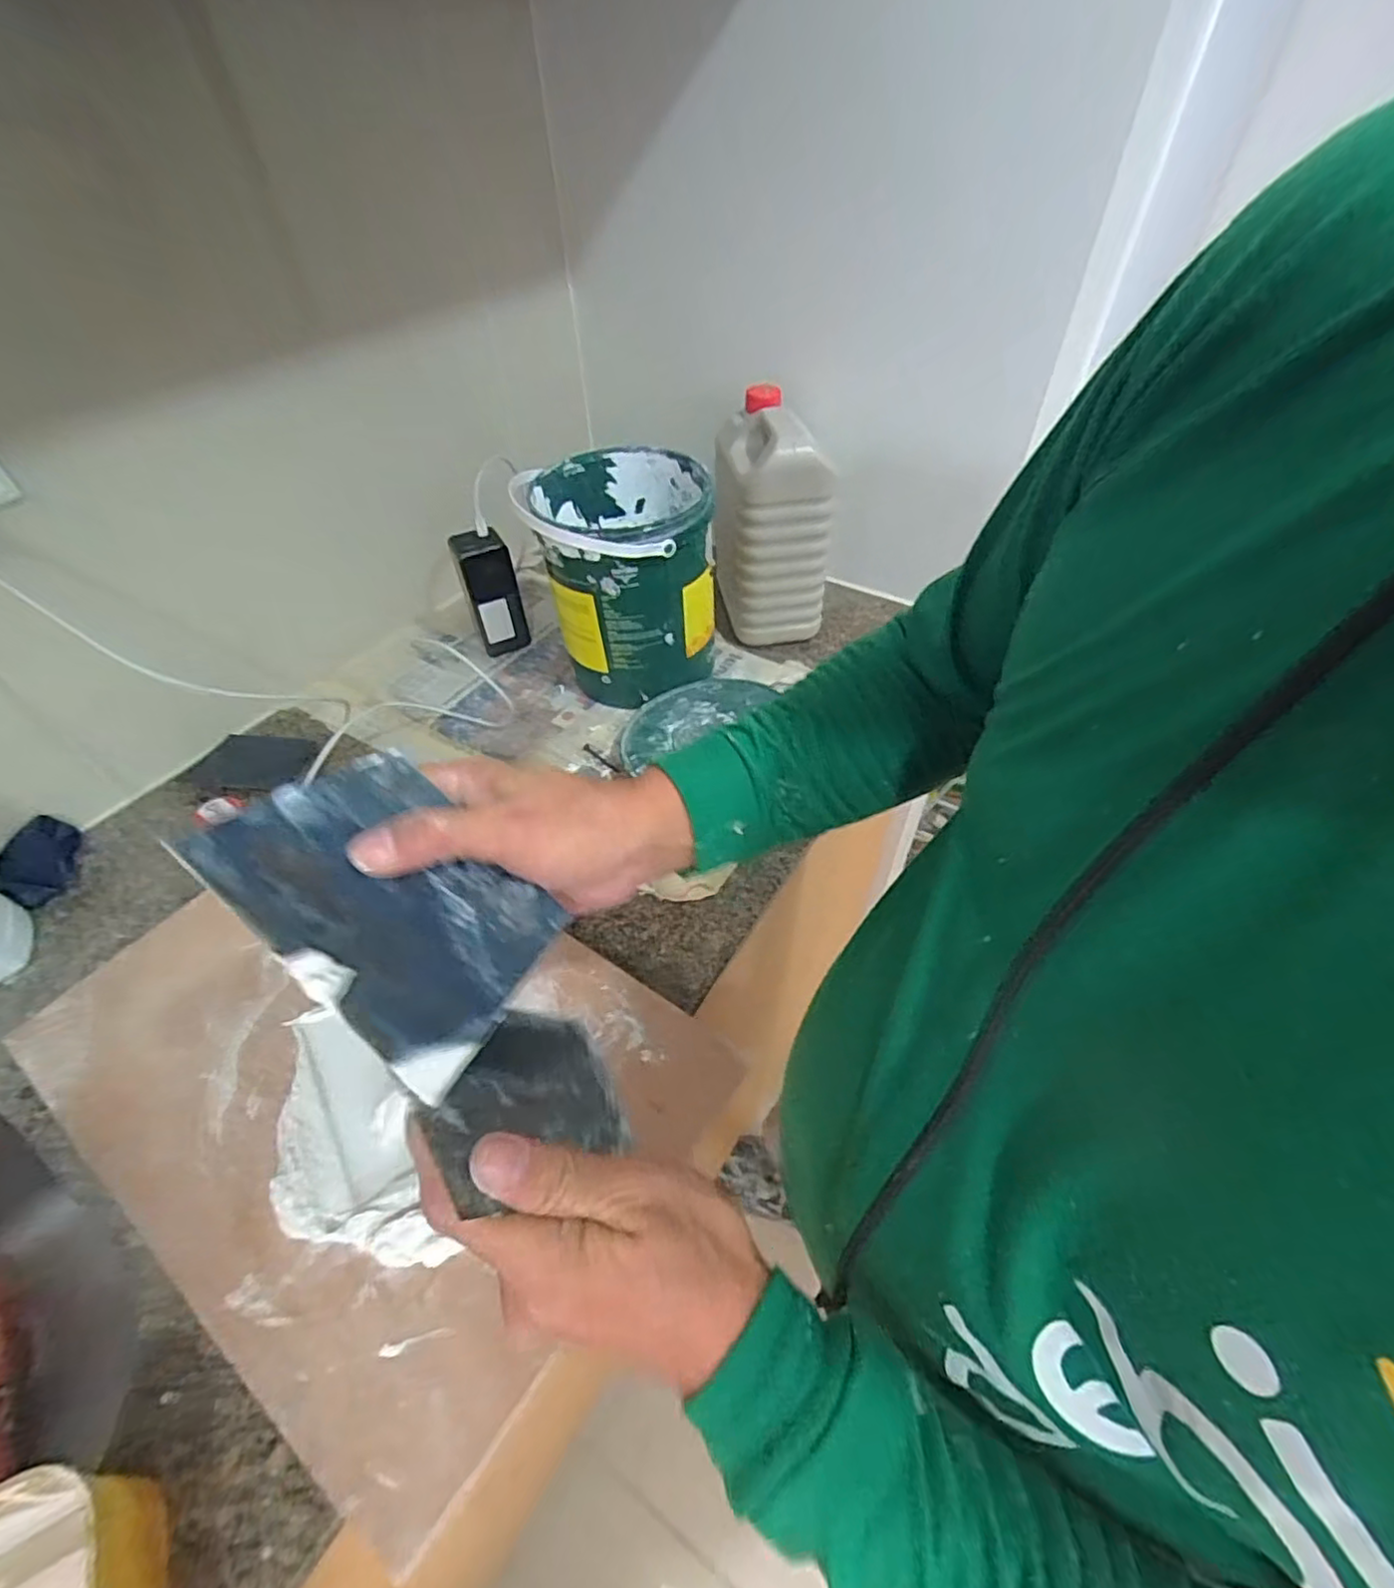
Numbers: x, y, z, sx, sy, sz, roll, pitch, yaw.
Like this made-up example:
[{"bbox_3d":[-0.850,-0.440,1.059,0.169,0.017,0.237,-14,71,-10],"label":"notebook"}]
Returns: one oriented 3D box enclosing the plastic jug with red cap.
[{"bbox_3d":[0.081,-0.315,0.781,0.106,0.226,0.156,-9,49,-7],"label":"plastic jug with red cap"}]

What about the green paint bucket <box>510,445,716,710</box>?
[{"bbox_3d":[-0.073,-0.213,0.687,0.164,0.210,0.175,-1,48,1],"label":"green paint bucket"}]

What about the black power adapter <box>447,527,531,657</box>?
[{"bbox_3d":[-0.231,-0.223,0.750,0.059,0.135,0.046,-18,50,-14],"label":"black power adapter"}]

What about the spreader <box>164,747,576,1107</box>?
[{"bbox_3d":[-0.128,0.043,0.286,0.139,0.008,0.096,42,44,6],"label":"spreader"}]

